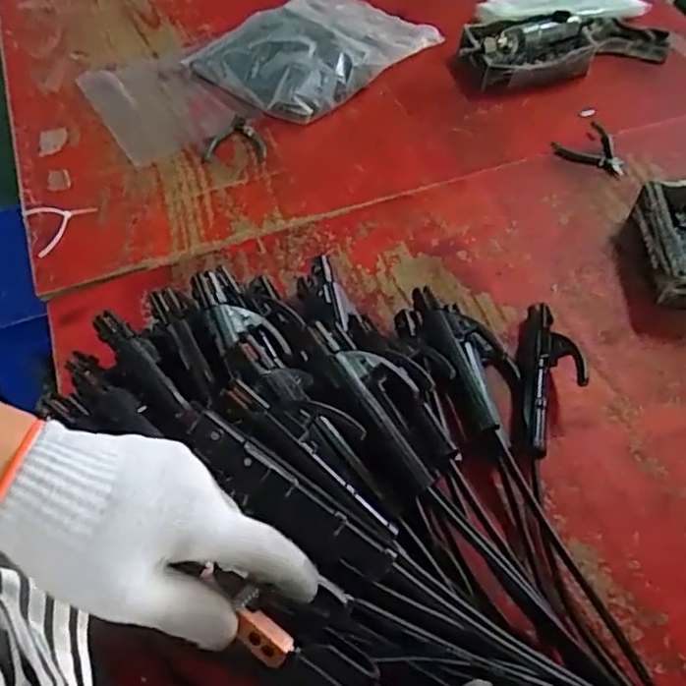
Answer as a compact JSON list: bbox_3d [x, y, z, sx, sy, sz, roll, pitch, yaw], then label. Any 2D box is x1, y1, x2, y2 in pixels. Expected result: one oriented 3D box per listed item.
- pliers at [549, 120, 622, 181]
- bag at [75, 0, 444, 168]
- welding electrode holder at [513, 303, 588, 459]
[{"bbox_3d":[0.390,-0.292,0.951,0.101,0.016,0.115,-28,60,-16],"label":"pliers"},{"bbox_3d":[-0.131,-0.495,1.073,0.595,0.060,0.320,-26,60,-16],"label":"bag"},{"bbox_3d":[0.239,0.039,0.713,0.072,0.032,0.199,12,57,9],"label":"welding electrode holder"}]

